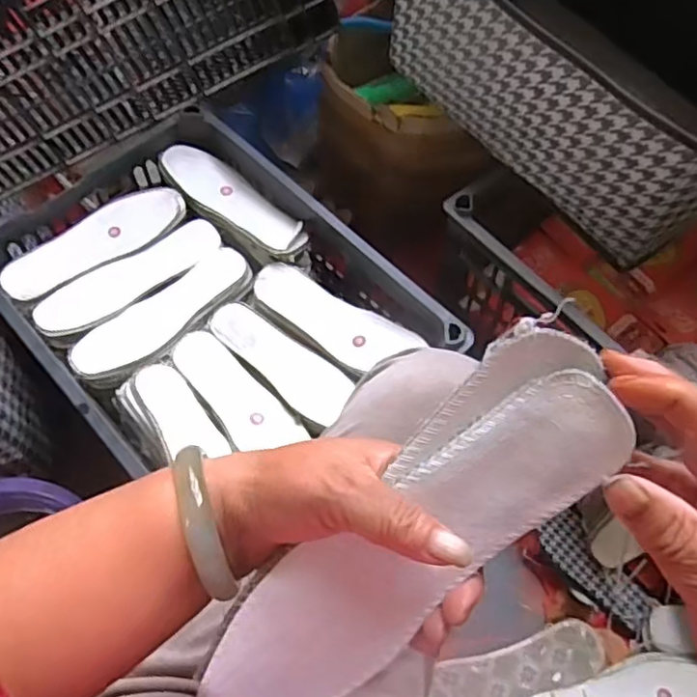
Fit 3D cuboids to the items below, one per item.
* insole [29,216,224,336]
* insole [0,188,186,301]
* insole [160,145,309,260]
[{"bbox_3d":[-0.258,-0.090,0.760,0.226,0.024,0.062,-37,67,-16],"label":"insole"},{"bbox_3d":[-0.305,-0.132,0.774,0.222,0.023,0.072,-35,66,-15],"label":"insole"},{"bbox_3d":[-0.147,-0.185,0.800,0.232,0.015,0.065,39,70,20],"label":"insole"}]

